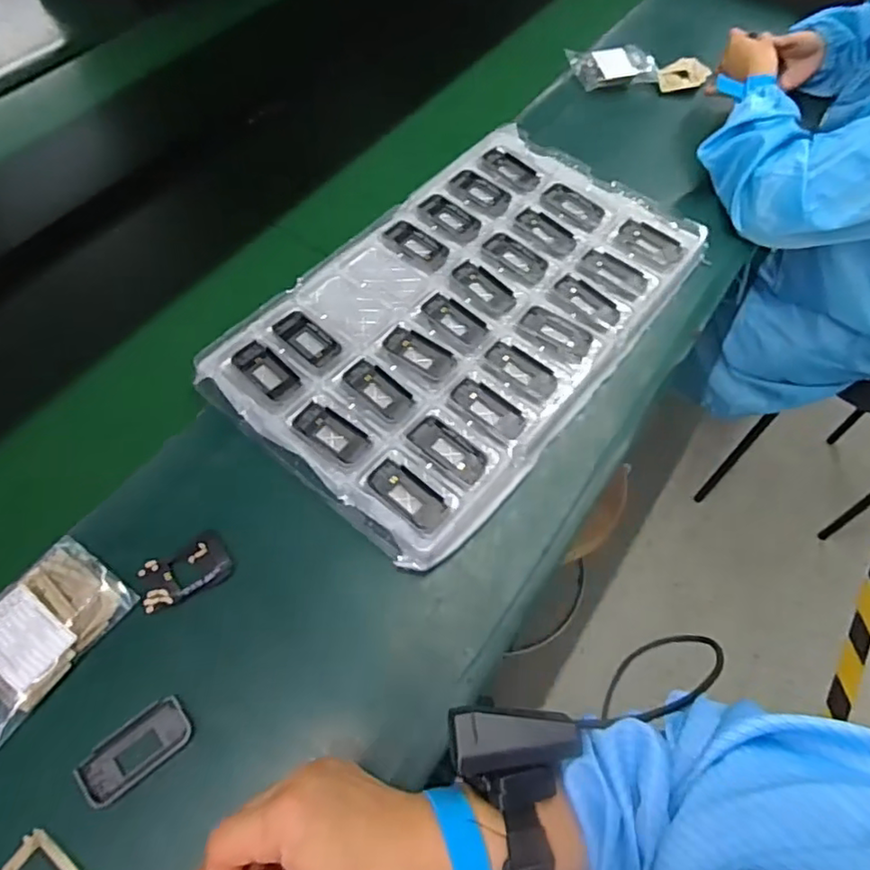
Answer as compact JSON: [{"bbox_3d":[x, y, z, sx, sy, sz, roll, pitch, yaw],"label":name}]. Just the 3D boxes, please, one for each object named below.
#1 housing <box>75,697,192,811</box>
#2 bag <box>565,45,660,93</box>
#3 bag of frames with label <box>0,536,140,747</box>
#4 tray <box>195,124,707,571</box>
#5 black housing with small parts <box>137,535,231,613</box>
[{"bbox_3d":[-0.218,0.229,0.441,0.079,0.012,0.040,-36,66,-20],"label":"housing"},{"bbox_3d":[0.261,-0.533,0.868,0.129,0.029,0.078,-11,60,-7],"label":"bag"},{"bbox_3d":[-0.313,0.153,0.468,0.083,0.024,0.131,34,64,18],"label":"bag of frames with label"},{"bbox_3d":[0.038,-0.140,0.623,0.308,0.029,0.499,36,65,19],"label":"tray"},{"bbox_3d":[-0.207,0.113,0.498,0.072,0.017,0.041,-28,64,-17],"label":"black housing with small parts"}]

